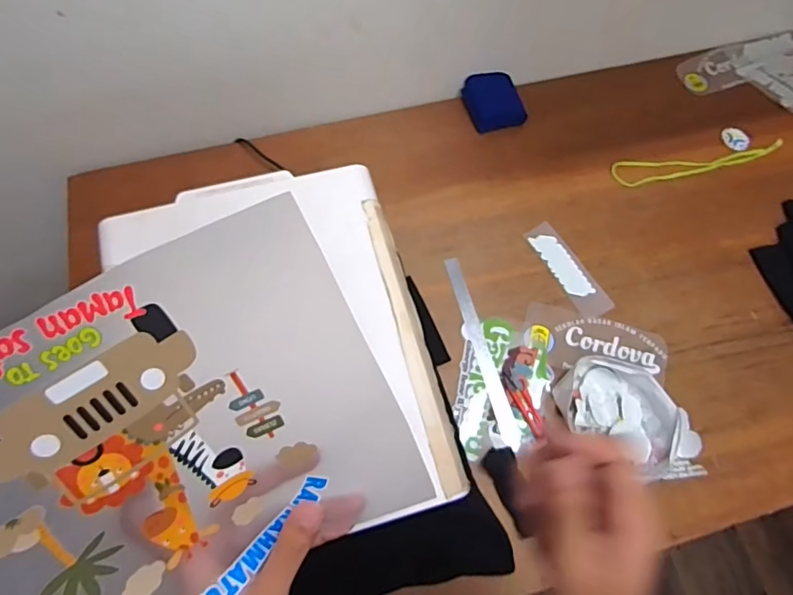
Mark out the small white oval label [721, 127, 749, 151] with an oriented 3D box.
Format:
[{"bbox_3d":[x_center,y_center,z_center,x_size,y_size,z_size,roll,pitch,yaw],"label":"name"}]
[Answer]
[{"bbox_3d":[0.708,-0.331,1.053,0.046,0.007,0.059,-33,71,-14],"label":"small white oval label"}]

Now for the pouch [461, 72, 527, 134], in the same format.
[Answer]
[{"bbox_3d":[0.204,-0.413,1.057,0.115,0.045,0.123,-13,67,-6],"label":"pouch"}]

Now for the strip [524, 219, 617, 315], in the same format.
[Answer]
[{"bbox_3d":[0.313,-0.052,0.920,0.063,0.005,0.196,-26,69,-11],"label":"strip"}]

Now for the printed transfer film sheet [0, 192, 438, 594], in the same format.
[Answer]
[{"bbox_3d":[-0.100,0.079,0.255,0.205,0.042,0.190,-31,115,-16],"label":"printed transfer film sheet"}]

